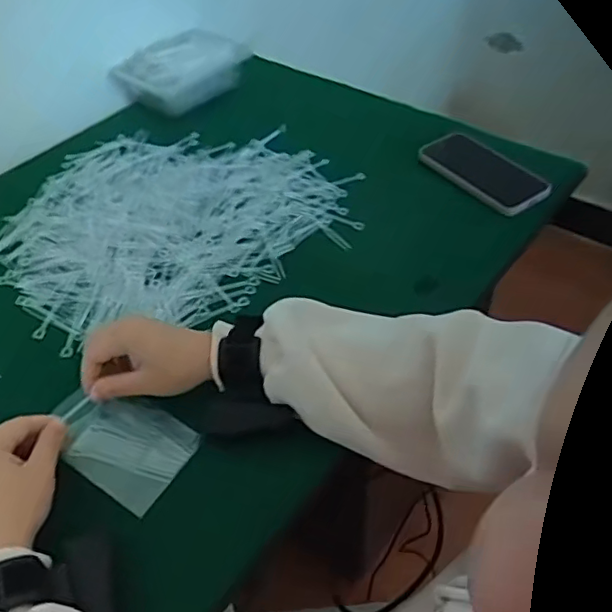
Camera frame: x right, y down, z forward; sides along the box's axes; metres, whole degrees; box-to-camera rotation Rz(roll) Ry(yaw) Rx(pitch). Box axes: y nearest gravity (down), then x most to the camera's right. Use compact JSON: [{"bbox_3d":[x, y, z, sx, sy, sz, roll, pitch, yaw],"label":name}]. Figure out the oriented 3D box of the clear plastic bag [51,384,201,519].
[{"bbox_3d":[-0.154,0.110,0.511,0.111,0.015,0.077,35,72,7],"label":"clear plastic bag"}]

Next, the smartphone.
[{"bbox_3d":[0.214,-0.168,0.754,0.089,0.014,0.161,-24,50,-19],"label":"smartphone"}]

